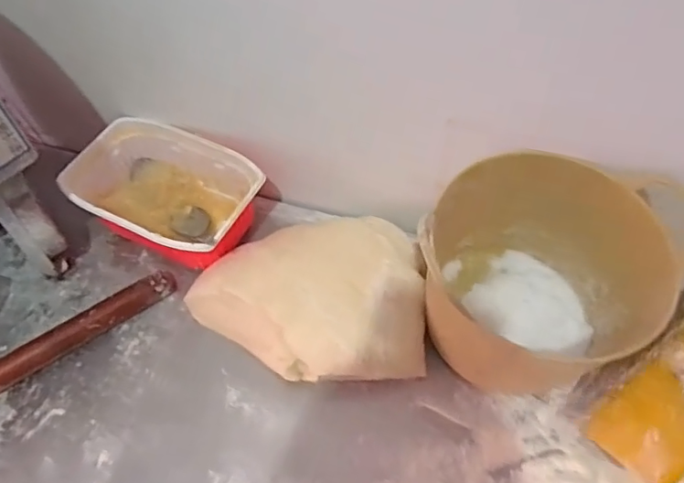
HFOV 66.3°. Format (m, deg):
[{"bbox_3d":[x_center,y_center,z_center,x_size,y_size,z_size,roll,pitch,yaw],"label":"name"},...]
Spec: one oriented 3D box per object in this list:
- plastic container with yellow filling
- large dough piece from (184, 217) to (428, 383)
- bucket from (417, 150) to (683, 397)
[{"bbox_3d":[-0.199,-0.048,0.603,0.204,0.087,0.138,23,59,14],"label":"plastic container with yellow filling"},{"bbox_3d":[-0.039,0.055,0.540,0.241,0.079,0.180,-3,56,-3],"label":"large dough piece"},{"bbox_3d":[0.190,0.031,0.506,0.181,0.172,0.180,0,56,-1],"label":"bucket"}]

